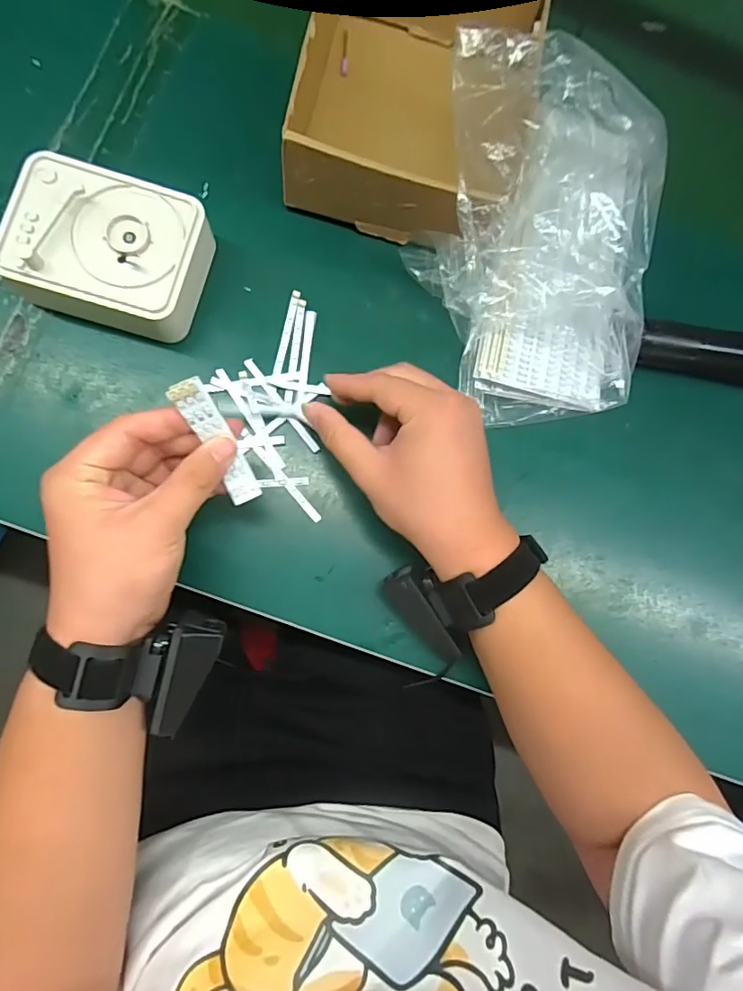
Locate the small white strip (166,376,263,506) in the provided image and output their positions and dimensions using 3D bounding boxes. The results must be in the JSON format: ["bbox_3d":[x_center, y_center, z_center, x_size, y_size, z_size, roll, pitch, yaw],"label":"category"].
[{"bbox_3d":[-0.093,-0.031,0.309,0.019,0.011,0.088,-27,129,-9],"label":"small white strip"}]

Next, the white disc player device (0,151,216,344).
[{"bbox_3d":[-0.191,-0.174,0.372,0.127,0.045,0.104,15,83,-5],"label":"white disc player device"}]

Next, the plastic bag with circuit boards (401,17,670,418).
[{"bbox_3d":[0.130,-0.185,0.386,0.176,0.092,0.252,6,84,-6],"label":"plastic bag with circuit boards"}]

